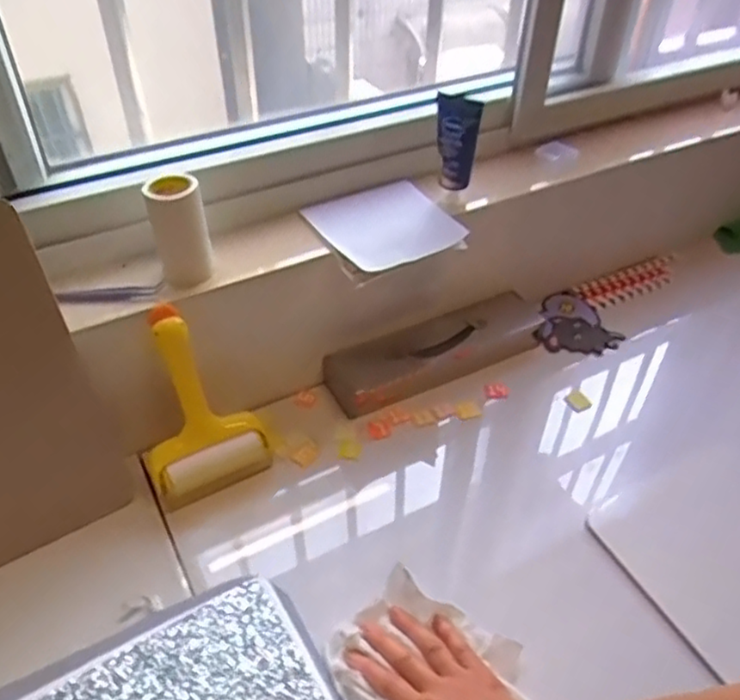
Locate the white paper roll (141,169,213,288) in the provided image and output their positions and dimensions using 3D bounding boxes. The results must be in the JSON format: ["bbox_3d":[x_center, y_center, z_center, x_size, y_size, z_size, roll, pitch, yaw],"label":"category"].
[{"bbox_3d":[-0.191,-0.121,0.675,0.060,0.097,0.051,-16,46,-17],"label":"white paper roll"}]

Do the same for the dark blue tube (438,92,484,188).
[{"bbox_3d":[0.099,-0.236,0.765,0.047,0.103,0.032,5,43,4],"label":"dark blue tube"}]

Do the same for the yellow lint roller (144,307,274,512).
[{"bbox_3d":[-0.183,0.053,0.708,0.132,0.207,0.039,-16,13,-17],"label":"yellow lint roller"}]

